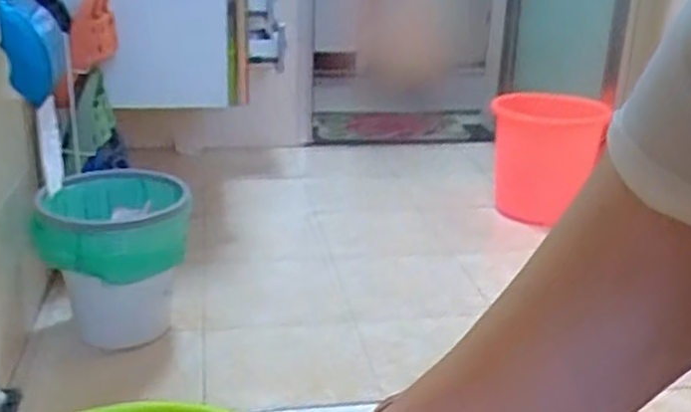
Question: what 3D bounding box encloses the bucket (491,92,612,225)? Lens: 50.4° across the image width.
[{"bbox_3d":[0.515,-0.127,1.876,0.283,0.260,0.302,4,21,16],"label":"bucket"}]

